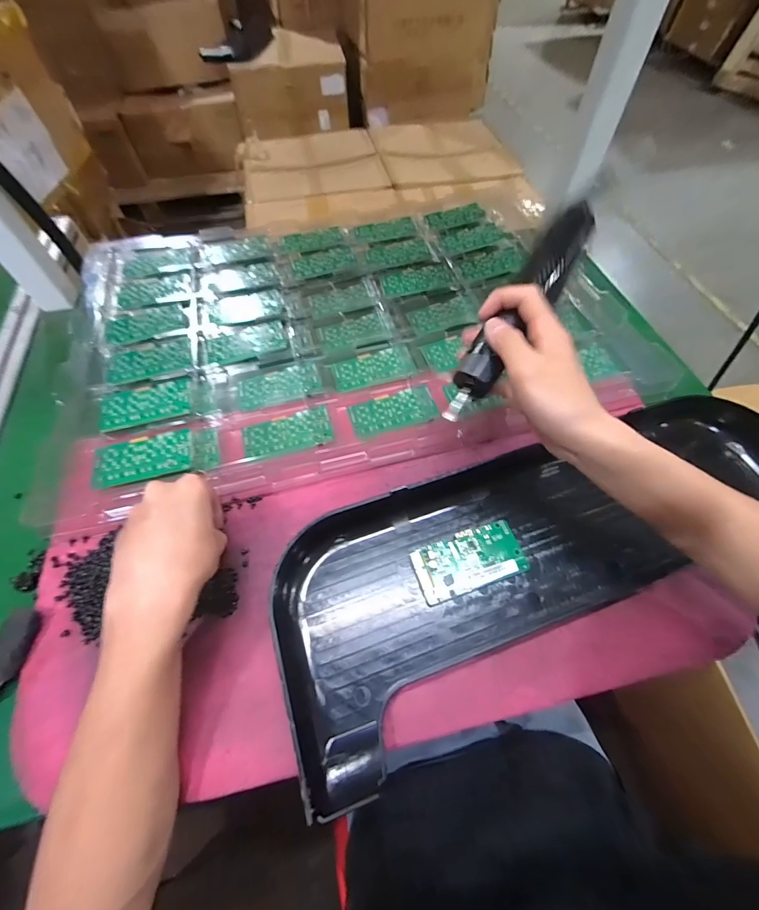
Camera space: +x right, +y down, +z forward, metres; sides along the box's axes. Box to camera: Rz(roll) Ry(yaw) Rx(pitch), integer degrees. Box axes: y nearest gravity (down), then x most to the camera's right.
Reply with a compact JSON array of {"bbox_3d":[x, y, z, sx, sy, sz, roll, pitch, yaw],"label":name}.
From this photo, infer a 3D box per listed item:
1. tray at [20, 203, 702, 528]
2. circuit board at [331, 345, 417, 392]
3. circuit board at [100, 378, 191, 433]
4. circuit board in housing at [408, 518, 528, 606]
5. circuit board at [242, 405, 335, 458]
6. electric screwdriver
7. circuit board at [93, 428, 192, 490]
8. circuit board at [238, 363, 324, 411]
[{"bbox_3d":[-0.036,-0.182,0.496,0.659,0.027,0.438,-12,60,-7],"label":"tray"},{"bbox_3d":[-0.007,-0.105,0.461,0.095,0.009,0.048,-16,61,-10],"label":"circuit board"},{"bbox_3d":[-0.253,-0.055,0.416,0.091,0.005,0.051,-14,61,-9],"label":"circuit board"},{"bbox_3d":[0.079,0.093,0.336,0.095,0.008,0.048,-16,61,-10],"label":"circuit board in housing"},{"bbox_3d":[-0.098,-0.023,0.409,0.092,0.004,0.047,-15,60,-2],"label":"circuit board"},{"bbox_3d":[0.120,-0.124,0.318,0.036,0.031,0.230,31,79,17],"label":"electric screwdriver"},{"bbox_3d":[-0.233,0.003,0.379,0.092,0.006,0.048,-11,63,-4],"label":"circuit board"},{"bbox_3d":[-0.116,-0.080,0.445,0.092,0.005,0.048,-12,60,-7],"label":"circuit board"}]

